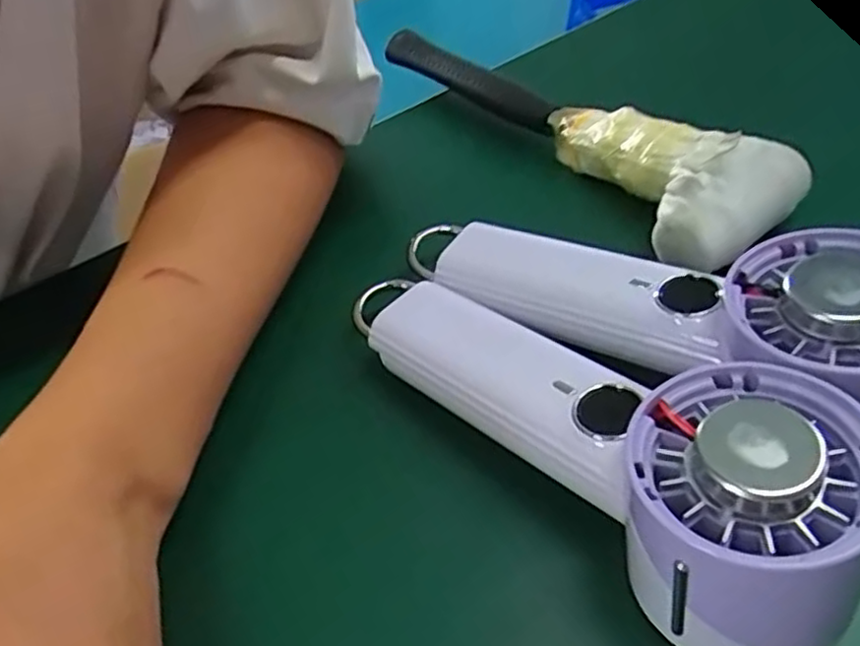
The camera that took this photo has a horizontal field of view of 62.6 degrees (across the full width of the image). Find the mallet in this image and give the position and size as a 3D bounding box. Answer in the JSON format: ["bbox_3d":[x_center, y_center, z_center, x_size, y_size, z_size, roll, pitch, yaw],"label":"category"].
[{"bbox_3d":[0.074,-0.103,0.346,0.070,0.037,0.218,-31,52,-21],"label":"mallet"}]

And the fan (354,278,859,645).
[{"bbox_3d":[0.044,0.032,0.243,0.068,0.062,0.199,-37,40,-25],"label":"fan"}]

